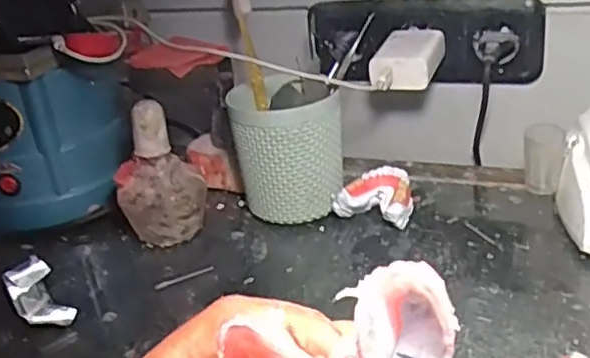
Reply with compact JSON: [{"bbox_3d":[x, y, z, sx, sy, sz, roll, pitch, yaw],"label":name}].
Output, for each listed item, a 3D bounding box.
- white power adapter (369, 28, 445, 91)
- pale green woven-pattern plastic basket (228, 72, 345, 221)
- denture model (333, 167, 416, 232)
[{"bbox_3d":[0.103,-0.109,0.601,0.052,0.033,0.077,5,28,23],"label":"white power adapter"},{"bbox_3d":[-0.005,-0.023,0.584,0.092,0.113,0.083,-7,26,1],"label":"pale green woven-pattern plastic basket"},{"bbox_3d":[0.072,0.017,0.571,0.062,0.035,0.050,8,30,28],"label":"denture model"}]

